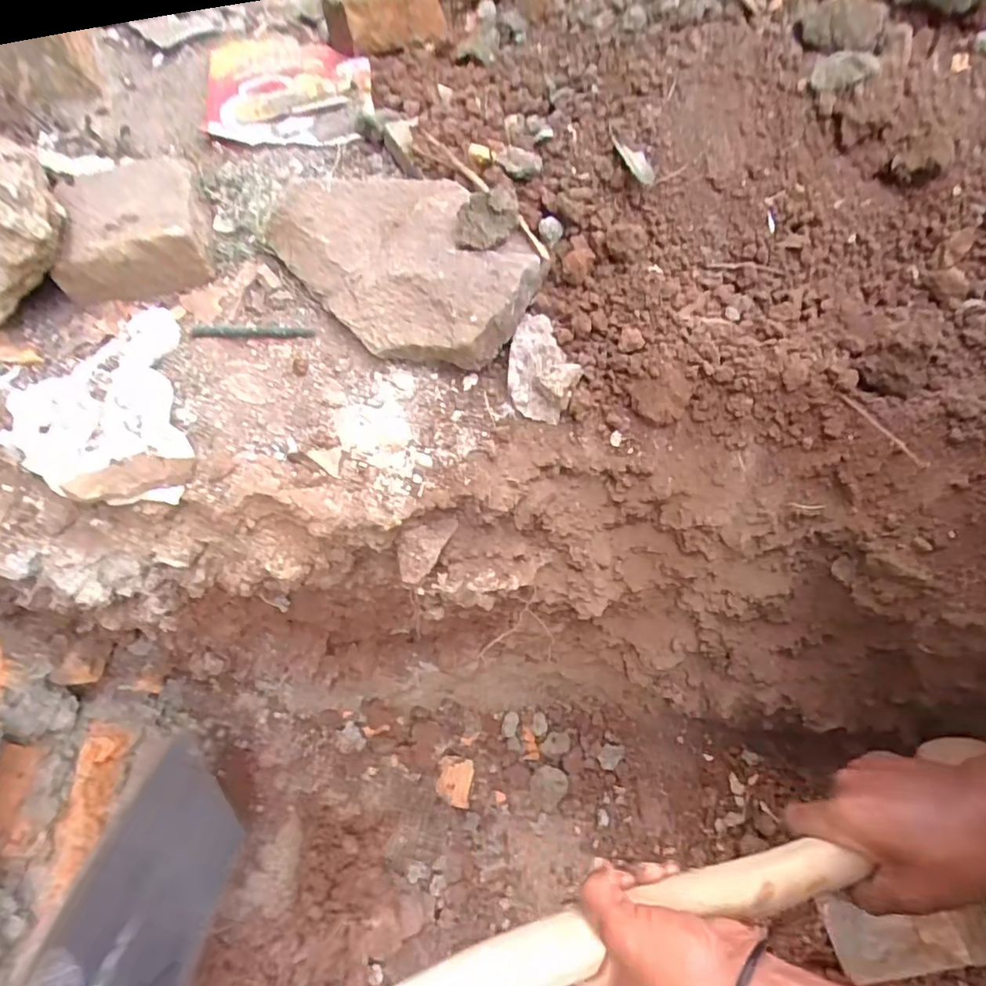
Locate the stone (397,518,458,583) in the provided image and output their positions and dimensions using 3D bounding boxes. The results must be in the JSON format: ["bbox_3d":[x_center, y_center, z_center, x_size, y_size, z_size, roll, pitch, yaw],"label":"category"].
[{"bbox_3d":[-0.051,0.037,0.428,0.028,0.018,0.055,26,64,12],"label":"stone"}]

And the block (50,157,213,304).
[{"bbox_3d":[-0.286,-0.214,0.470,0.108,0.045,0.117,-13,58,-3],"label":"block"}]

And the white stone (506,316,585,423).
[{"bbox_3d":[0.038,-0.098,0.442,0.051,0.037,0.080,5,61,1],"label":"white stone"}]

